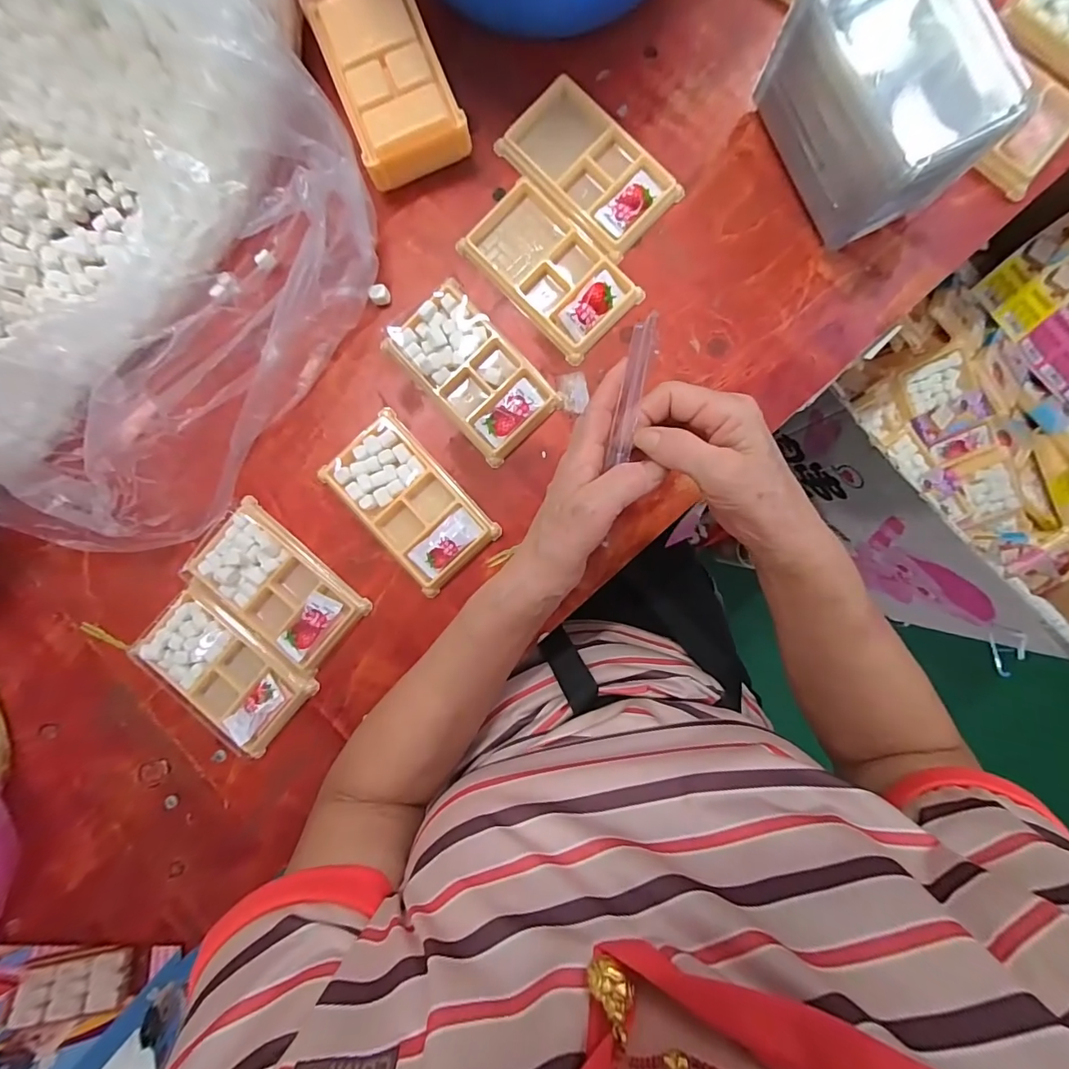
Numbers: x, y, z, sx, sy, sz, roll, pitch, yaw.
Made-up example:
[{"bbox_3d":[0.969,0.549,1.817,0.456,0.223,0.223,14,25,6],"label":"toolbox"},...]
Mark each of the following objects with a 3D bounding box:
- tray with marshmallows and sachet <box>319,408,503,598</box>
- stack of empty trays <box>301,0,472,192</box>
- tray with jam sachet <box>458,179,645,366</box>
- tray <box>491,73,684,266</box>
[{"bbox_3d":[-0.101,-0.026,0.388,0.076,0.020,0.134,-43,90,1],"label":"tray with marshmallows and sachet"},{"bbox_3d":[-0.114,-0.359,0.376,0.081,0.035,0.147,-21,90,1],"label":"stack of empty trays"},{"bbox_3d":[0.013,-0.213,0.385,0.077,0.018,0.135,-44,90,1],"label":"tray with jam sachet"},{"bbox_3d":[0.043,-0.294,0.382,0.136,0.009,0.078,45,91,0],"label":"tray"}]

